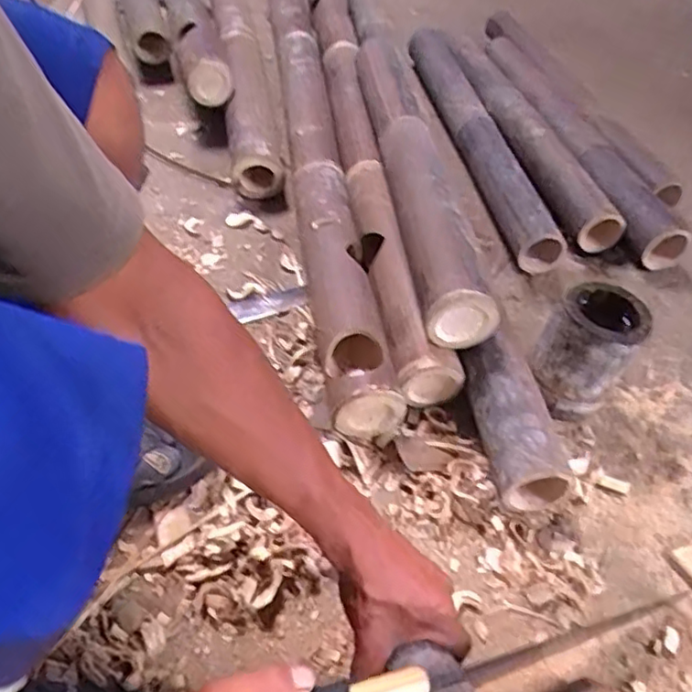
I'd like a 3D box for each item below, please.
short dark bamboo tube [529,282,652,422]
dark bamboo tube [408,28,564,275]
[{"bbox_3d":[0.268,0.008,0.722,0.096,0.143,0.098,29,53,20],"label":"short dark bamboo tube"},{"bbox_3d":[0.229,-0.384,1.117,0.058,0.072,0.698,-4,49,-8],"label":"dark bamboo tube"}]

